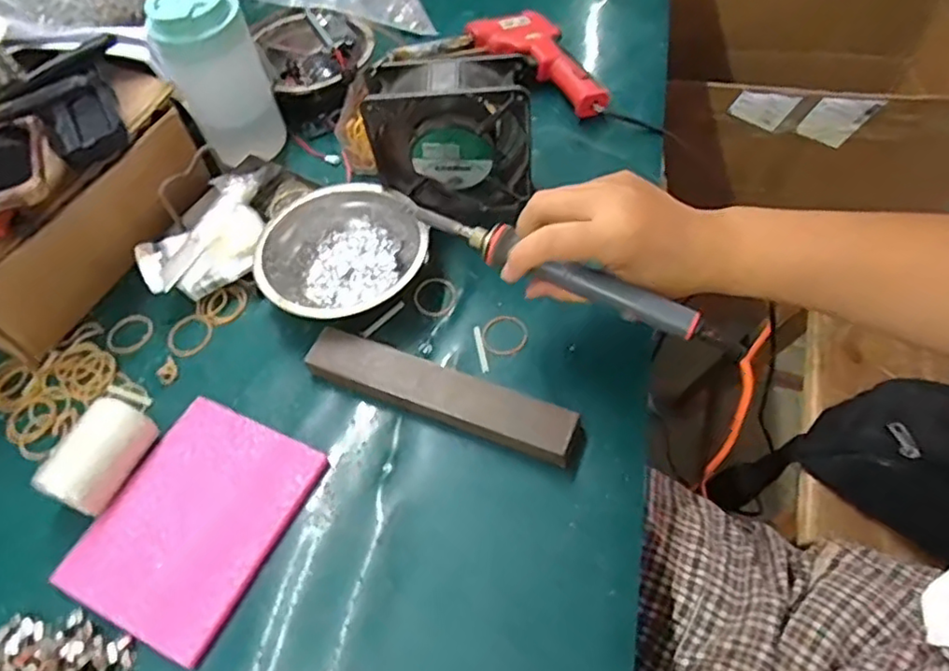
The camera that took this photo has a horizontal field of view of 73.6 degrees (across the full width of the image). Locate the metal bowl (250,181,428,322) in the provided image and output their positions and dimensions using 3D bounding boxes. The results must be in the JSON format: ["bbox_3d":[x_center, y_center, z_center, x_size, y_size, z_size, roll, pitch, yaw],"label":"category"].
[{"bbox_3d":[-0.098,-0.058,0.486,0.128,0.039,0.121,-27,58,-14],"label":"metal bowl"}]

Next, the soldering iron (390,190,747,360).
[{"bbox_3d":[0.051,-0.042,0.395,0.235,0.016,0.022,25,61,13],"label":"soldering iron"}]

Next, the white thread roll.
[{"bbox_3d":[-0.238,0.079,0.409,0.039,0.042,0.067,17,59,15],"label":"white thread roll"}]

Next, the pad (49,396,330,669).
[{"bbox_3d":[-0.173,0.113,0.396,0.108,0.012,0.135,21,60,17],"label":"pad"}]

